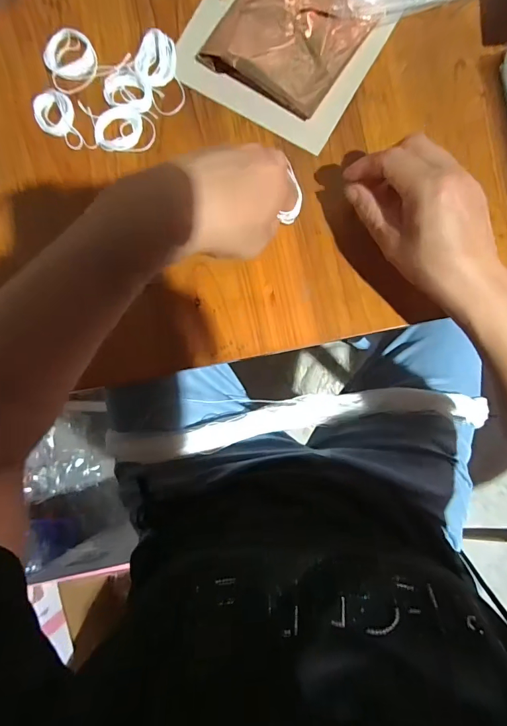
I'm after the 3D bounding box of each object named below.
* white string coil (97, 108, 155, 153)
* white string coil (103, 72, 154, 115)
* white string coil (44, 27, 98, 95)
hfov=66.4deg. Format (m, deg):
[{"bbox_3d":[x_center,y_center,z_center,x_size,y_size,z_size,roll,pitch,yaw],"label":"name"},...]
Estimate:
[{"bbox_3d":[-0.114,-0.207,0.345,0.051,0.004,0.035,4,98,-3],"label":"white string coil"},{"bbox_3d":[-0.111,-0.243,0.343,0.042,0.004,0.034,8,86,5],"label":"white string coil"},{"bbox_3d":[-0.163,-0.273,0.347,0.042,0.009,0.057,-21,84,3],"label":"white string coil"}]

